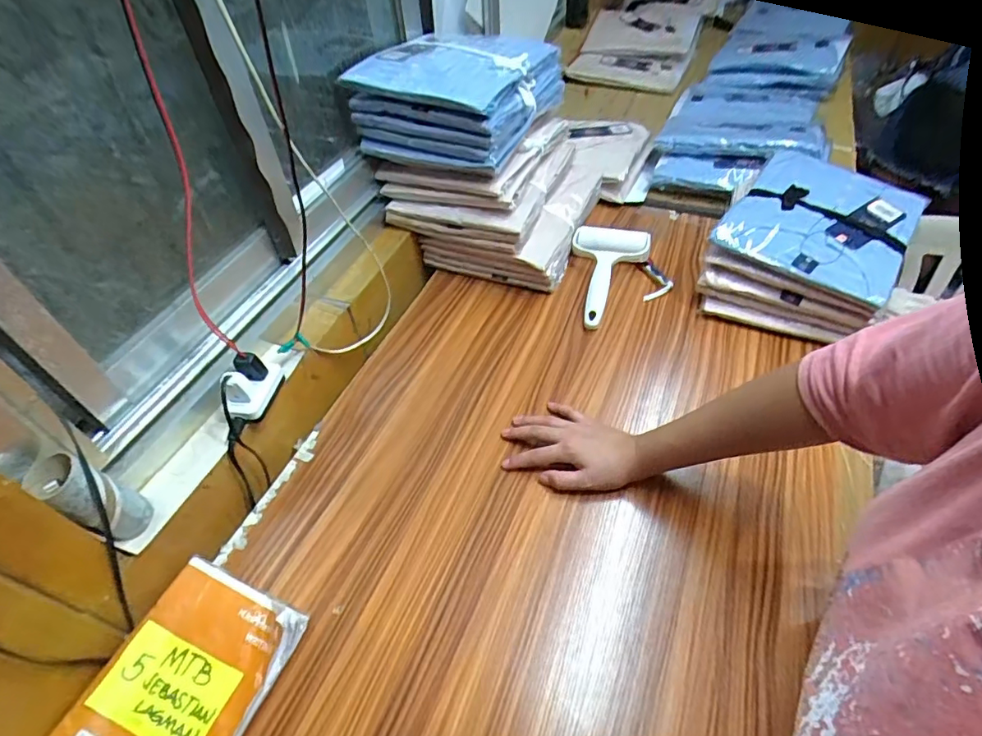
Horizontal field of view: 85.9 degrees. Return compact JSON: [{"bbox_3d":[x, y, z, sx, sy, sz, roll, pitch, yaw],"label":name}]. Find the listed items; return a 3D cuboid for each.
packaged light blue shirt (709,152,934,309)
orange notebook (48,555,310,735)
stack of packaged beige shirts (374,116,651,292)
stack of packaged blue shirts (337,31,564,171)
[{"bbox_3d":[0.447,-0.205,0.707,0.211,0.041,0.241,28,56,25],"label":"packaged light blue shirt"},{"bbox_3d":[-0.272,0.277,0.458,0.145,0.019,0.193,16,51,15],"label":"orange notebook"},{"bbox_3d":[0.071,-0.334,0.880,0.280,0.163,0.472,21,53,19],"label":"stack of packaged beige shirts"},{"bbox_3d":[-0.037,-0.393,0.742,0.209,0.098,0.260,17,52,18],"label":"stack of packaged blue shirts"}]

